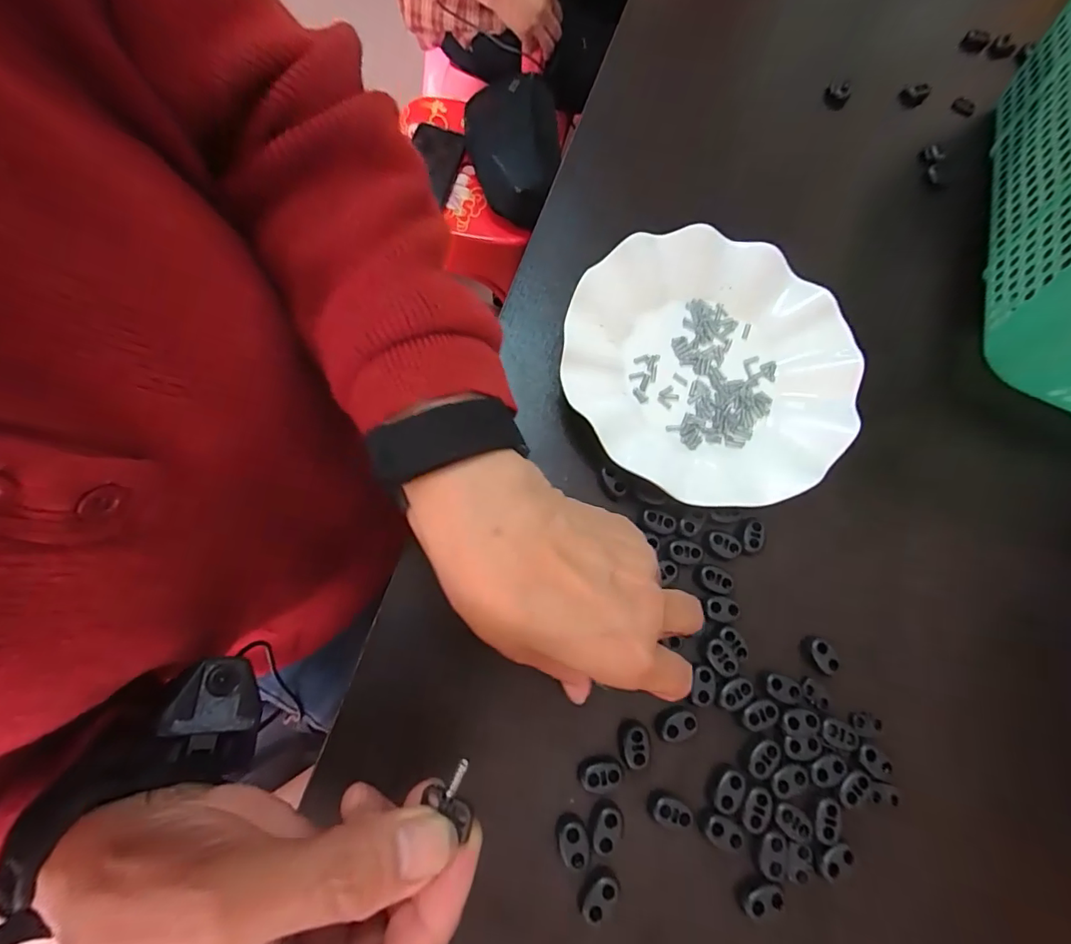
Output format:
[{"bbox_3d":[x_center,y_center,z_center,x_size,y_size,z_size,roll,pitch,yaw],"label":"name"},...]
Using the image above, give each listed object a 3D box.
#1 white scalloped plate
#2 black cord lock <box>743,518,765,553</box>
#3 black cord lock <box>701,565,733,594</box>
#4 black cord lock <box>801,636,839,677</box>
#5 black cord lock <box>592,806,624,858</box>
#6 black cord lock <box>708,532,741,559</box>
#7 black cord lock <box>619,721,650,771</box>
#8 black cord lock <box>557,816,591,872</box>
[{"bbox_3d":[0.110,-0.070,0.306,0.174,0.034,0.171,0,78,0],"label":"white scalloped plate"},{"bbox_3d":[0.128,0.038,0.288,0.011,0.004,0.019,13,78,2],"label":"black cord lock"},{"bbox_3d":[0.103,0.061,0.277,0.019,0.004,0.013,32,79,6],"label":"black cord lock"},{"bbox_3d":[0.159,0.102,0.275,0.011,0.009,0.020,-31,80,-7],"label":"black cord lock"},{"bbox_3d":[0.035,0.175,0.237,0.014,0.009,0.022,8,78,1],"label":"black cord lock"},{"bbox_3d":[0.110,0.042,0.284,0.019,0.004,0.013,18,78,4],"label":"black cord lock"},{"bbox_3d":[0.050,0.139,0.252,0.015,0.010,0.021,6,78,1],"label":"black cord lock"},{"bbox_3d":[0.018,0.178,0.234,0.014,0.006,0.021,-11,78,-3],"label":"black cord lock"}]

